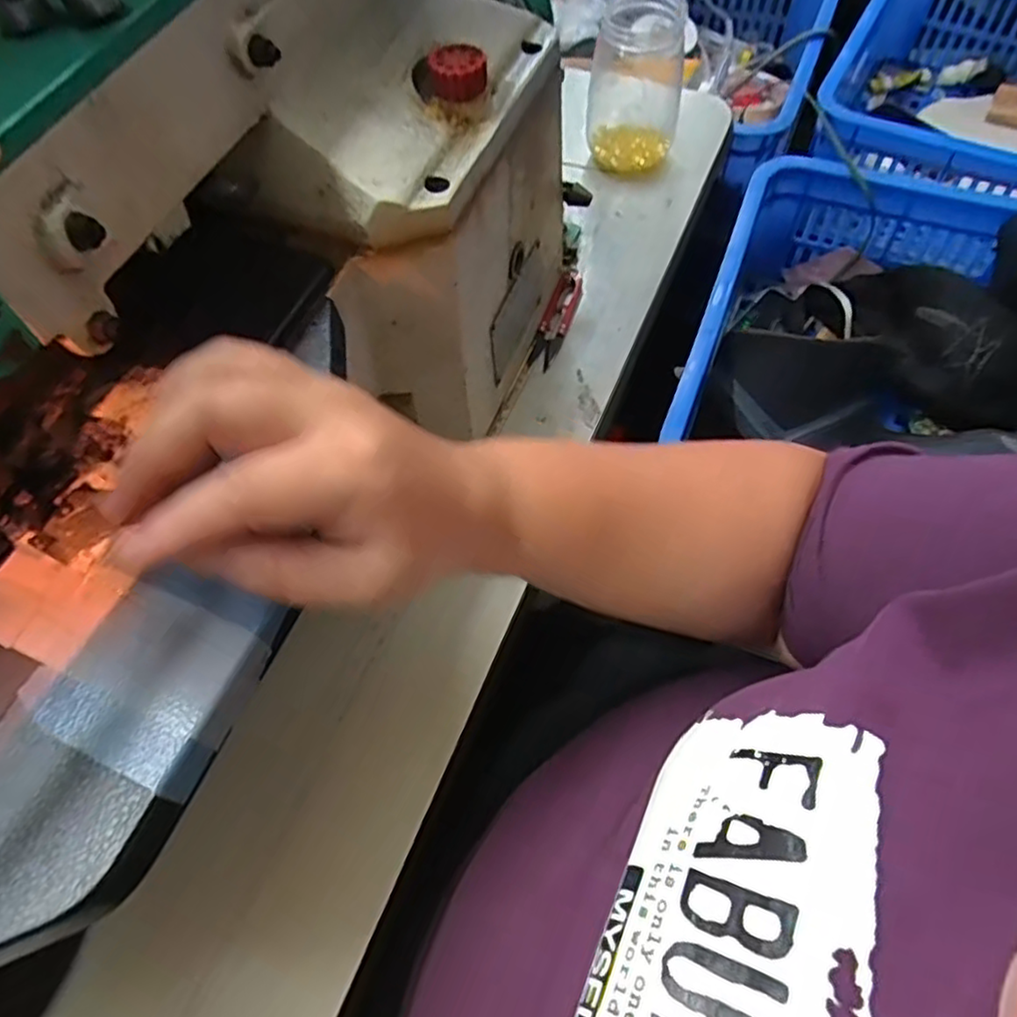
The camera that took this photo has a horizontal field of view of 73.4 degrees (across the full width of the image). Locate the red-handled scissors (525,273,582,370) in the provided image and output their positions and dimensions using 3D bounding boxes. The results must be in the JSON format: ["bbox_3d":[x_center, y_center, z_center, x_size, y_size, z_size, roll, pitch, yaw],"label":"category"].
[{"bbox_3d":[0.039,-0.155,0.553,0.021,0.009,0.095,17,63,12],"label":"red-handled scissors"}]

